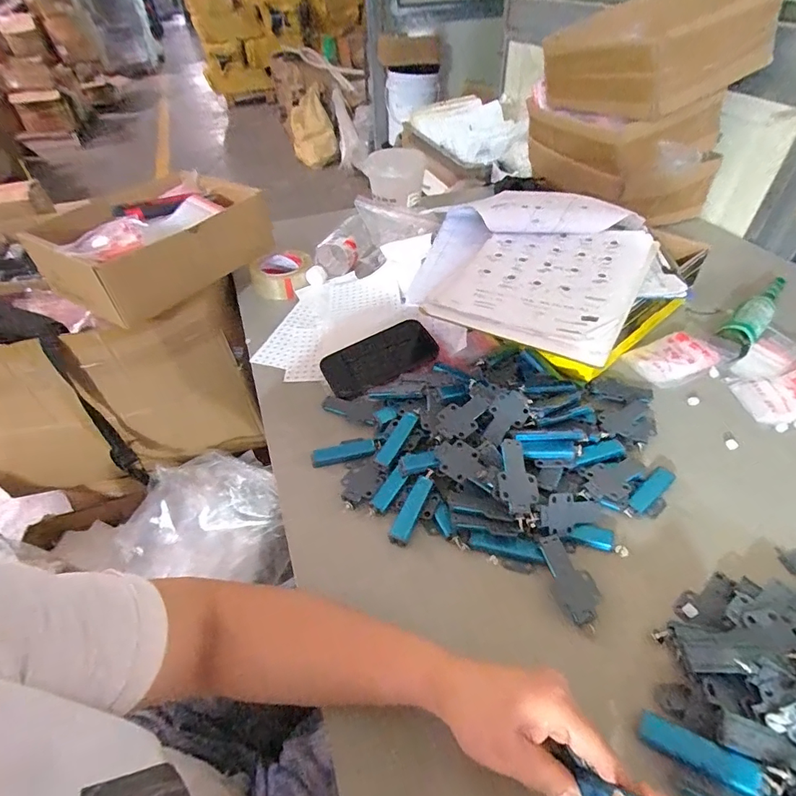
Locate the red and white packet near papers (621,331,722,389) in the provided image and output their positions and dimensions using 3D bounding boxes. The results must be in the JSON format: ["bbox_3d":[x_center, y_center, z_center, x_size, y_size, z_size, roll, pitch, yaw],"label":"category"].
[{"bbox_3d":[0.395,-0.055,0.650,0.117,0.012,0.076,-21,60,-6],"label":"red and white packet near papers"}]

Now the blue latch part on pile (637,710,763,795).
[{"bbox_3d":[0.217,0.257,0.330,0.074,0.004,0.020,7,41,41],"label":"blue latch part on pile"}]

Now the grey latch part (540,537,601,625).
[{"bbox_3d":[0.164,0.172,0.434,0.037,0.010,0.079,-15,58,-12],"label":"grey latch part"}]

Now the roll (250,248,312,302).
[{"bbox_3d":[-0.215,-0.234,0.838,0.109,0.043,0.108,-15,46,-12],"label":"roll"}]

